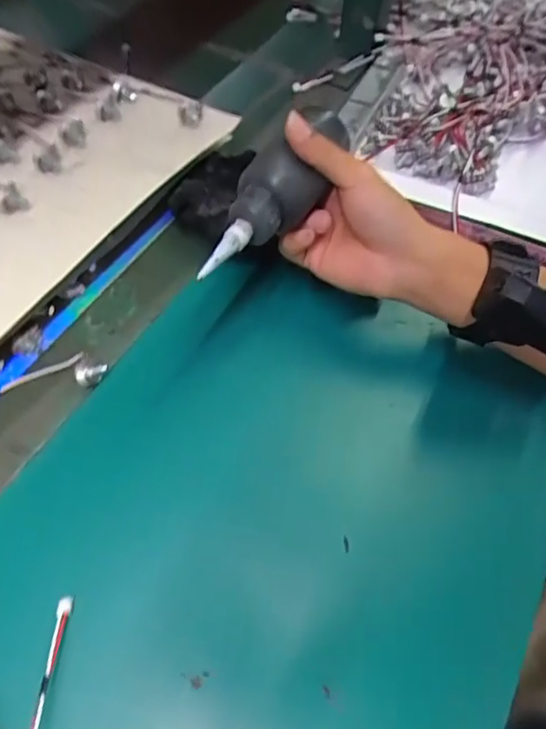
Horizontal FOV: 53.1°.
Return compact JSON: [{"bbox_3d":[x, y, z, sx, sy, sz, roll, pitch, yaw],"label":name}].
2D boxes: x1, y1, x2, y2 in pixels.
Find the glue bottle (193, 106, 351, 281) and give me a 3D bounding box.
[{"bbox_3d":[0.004,-0.106,0.338,0.039,0.034,0.142,32,72,16],"label":"glue bottle"}]

